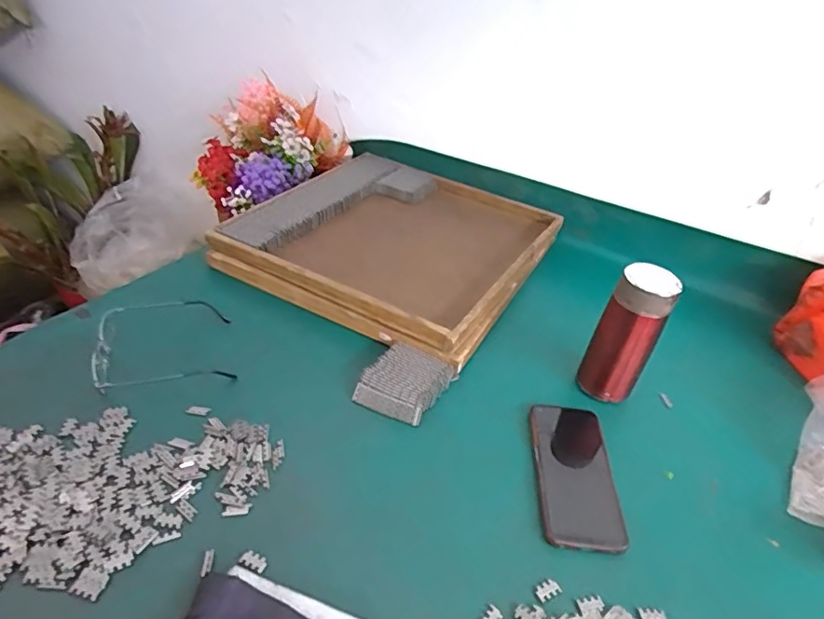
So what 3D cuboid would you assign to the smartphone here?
[{"bbox_3d":[0.166,0.166,0.544,0.078,0.014,0.164,7,37,-1],"label":"smartphone"}]

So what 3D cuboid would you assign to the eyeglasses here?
[{"bbox_3d":[-0.286,0.042,0.614,0.142,0.029,0.139,-7,39,-19],"label":"eyeglasses"}]

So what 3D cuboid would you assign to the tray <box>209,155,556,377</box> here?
[{"bbox_3d":[-0.025,-0.109,0.834,0.407,0.068,0.398,23,40,20],"label":"tray"}]

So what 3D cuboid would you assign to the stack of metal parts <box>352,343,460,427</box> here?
[{"bbox_3d":[-0.007,0.082,0.603,0.081,0.020,0.100,33,54,15],"label":"stack of metal parts"}]

